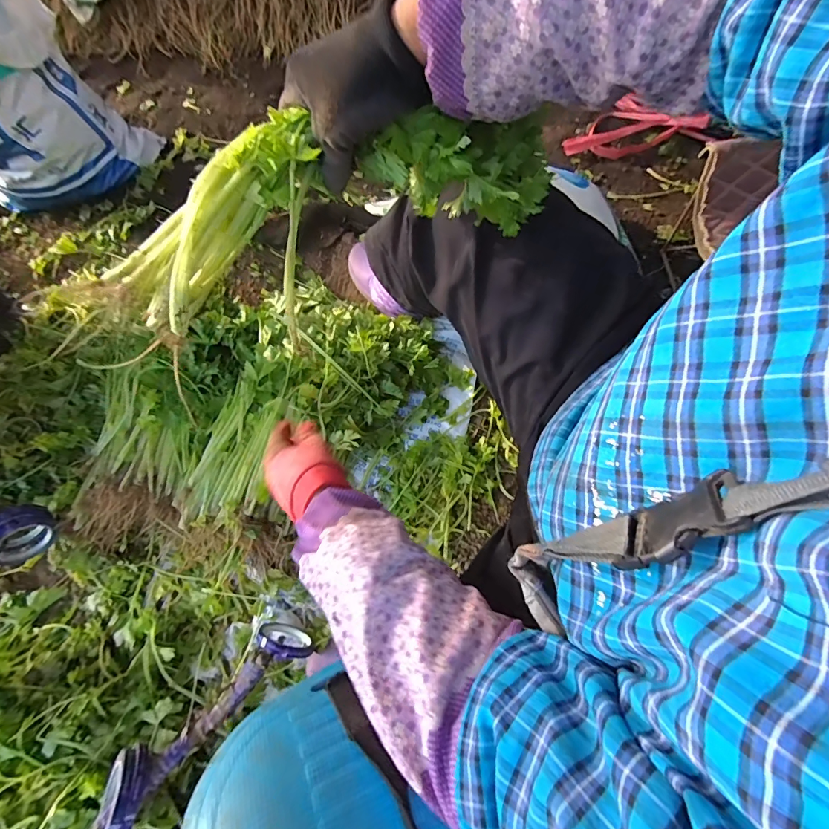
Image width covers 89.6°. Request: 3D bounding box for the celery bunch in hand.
[{"bbox_3d":[-0.082,-0.152,0.349,0.418,0.120,0.109,-19,70,-2],"label":"celery bunch in hand"}]

